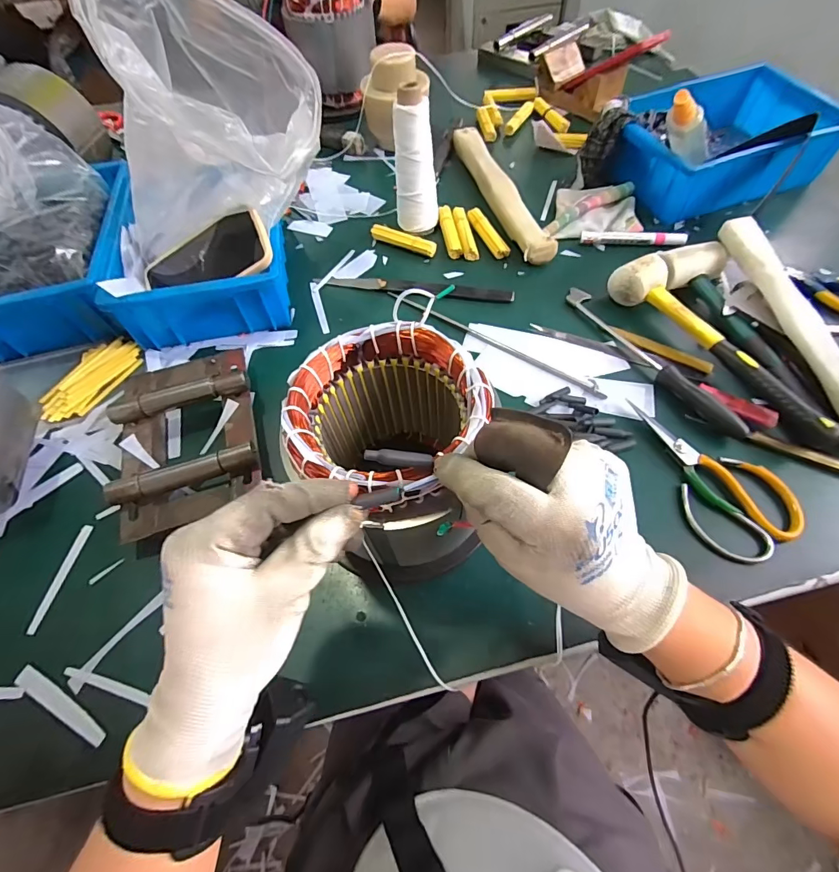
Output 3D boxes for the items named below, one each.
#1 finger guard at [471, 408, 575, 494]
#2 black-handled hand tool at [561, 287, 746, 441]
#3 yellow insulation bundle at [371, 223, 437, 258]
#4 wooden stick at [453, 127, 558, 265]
[{"bbox_3d":[0.051,0.003,0.214,0.042,0.019,0.029,30,66,18],"label":"finger guard"},{"bbox_3d":[0.262,-0.093,0.490,0.028,0.017,0.255,-29,63,-14],"label":"black-handled hand tool"},{"bbox_3d":[-0.024,-0.282,0.612,0.100,0.013,0.024,24,64,15],"label":"yellow insulation bundle"},{"bbox_3d":[0.119,-0.385,0.653,0.046,0.033,0.347,-14,61,-6],"label":"wooden stick"}]

